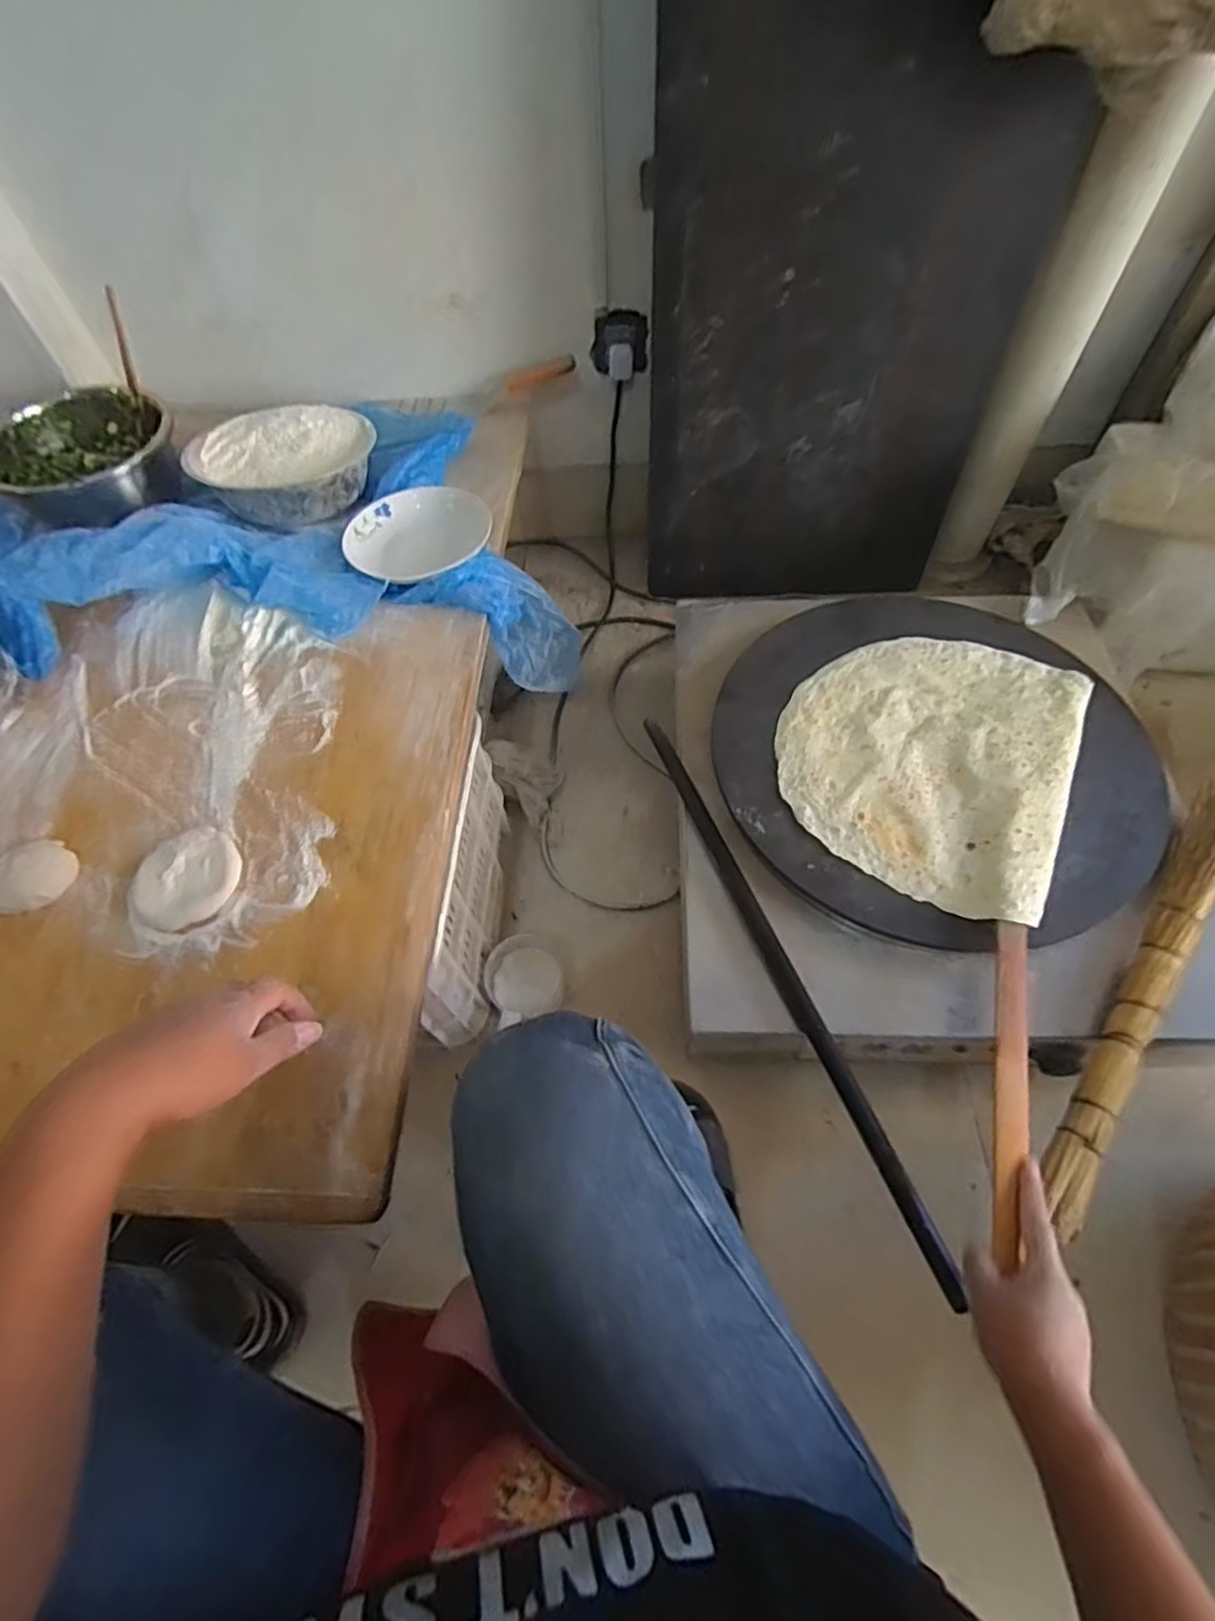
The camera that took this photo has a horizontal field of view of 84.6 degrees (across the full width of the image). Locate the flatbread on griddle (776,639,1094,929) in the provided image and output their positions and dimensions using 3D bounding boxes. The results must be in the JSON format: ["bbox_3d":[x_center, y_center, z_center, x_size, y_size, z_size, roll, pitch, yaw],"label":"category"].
[{"bbox_3d":[0.381,-0.082,0.796,0.316,0.040,0.387,24,63,17],"label":"flatbread on griddle"}]

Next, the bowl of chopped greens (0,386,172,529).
[{"bbox_3d":[-0.728,-0.483,0.942,0.201,0.102,0.237,28,64,19],"label":"bowl of chopped greens"}]

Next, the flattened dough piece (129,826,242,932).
[{"bbox_3d":[-0.409,0.064,0.648,0.097,0.016,0.100,-2,58,3],"label":"flattened dough piece"}]

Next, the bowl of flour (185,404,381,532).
[{"bbox_3d":[-0.441,-0.487,0.934,0.206,0.074,0.216,-2,58,3],"label":"bowl of flour"}]

